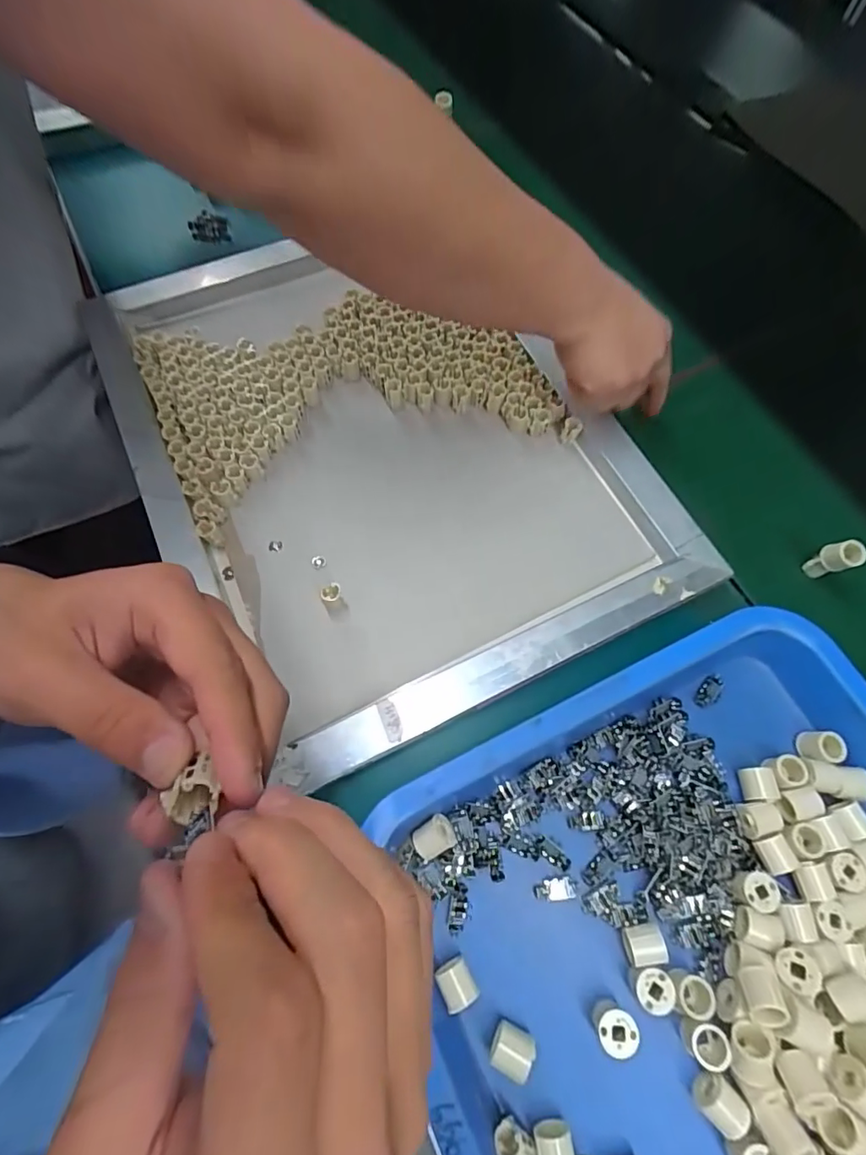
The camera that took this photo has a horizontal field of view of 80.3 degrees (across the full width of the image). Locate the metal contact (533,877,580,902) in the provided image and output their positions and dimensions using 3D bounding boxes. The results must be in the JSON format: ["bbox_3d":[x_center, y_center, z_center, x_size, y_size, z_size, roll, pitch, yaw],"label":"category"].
[{"bbox_3d":[0.074,0.186,0.307,0.026,0.004,0.012,-4,67,-3],"label":"metal contact"}]

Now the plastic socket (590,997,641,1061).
[{"bbox_3d":[0.097,0.242,0.276,0.020,0.021,0.019,38,71,14],"label":"plastic socket"}]

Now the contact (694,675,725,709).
[{"bbox_3d":[0.191,0.079,0.354,0.014,0.004,0.028,39,71,14],"label":"contact"}]

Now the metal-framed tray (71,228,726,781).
[{"bbox_3d":[-0.050,-0.111,0.434,0.349,0.056,0.460,-25,70,-11],"label":"metal-framed tray"}]

